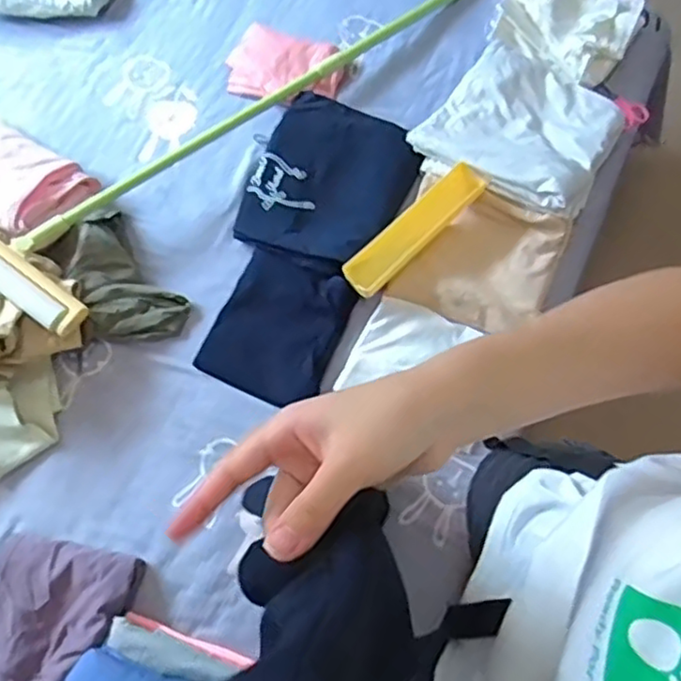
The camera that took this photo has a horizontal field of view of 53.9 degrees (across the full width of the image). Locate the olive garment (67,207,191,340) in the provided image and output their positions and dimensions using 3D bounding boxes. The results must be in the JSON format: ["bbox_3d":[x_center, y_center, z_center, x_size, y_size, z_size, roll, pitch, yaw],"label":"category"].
[{"bbox_3d":[-0.355,-0.092,1.062,0.141,0.046,0.240,-39,75,-10],"label":"olive garment"}]

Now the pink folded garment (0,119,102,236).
[{"bbox_3d":[-0.557,-0.273,1.107,0.288,0.061,0.169,28,76,10],"label":"pink folded garment"}]

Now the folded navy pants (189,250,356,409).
[{"bbox_3d":[-0.095,-0.026,1.039,0.188,0.035,0.225,25,75,10],"label":"folded navy pants"}]

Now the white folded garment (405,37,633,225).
[{"bbox_3d":[0.294,-0.353,1.078,0.288,0.039,0.252,28,76,10],"label":"white folded garment"}]

